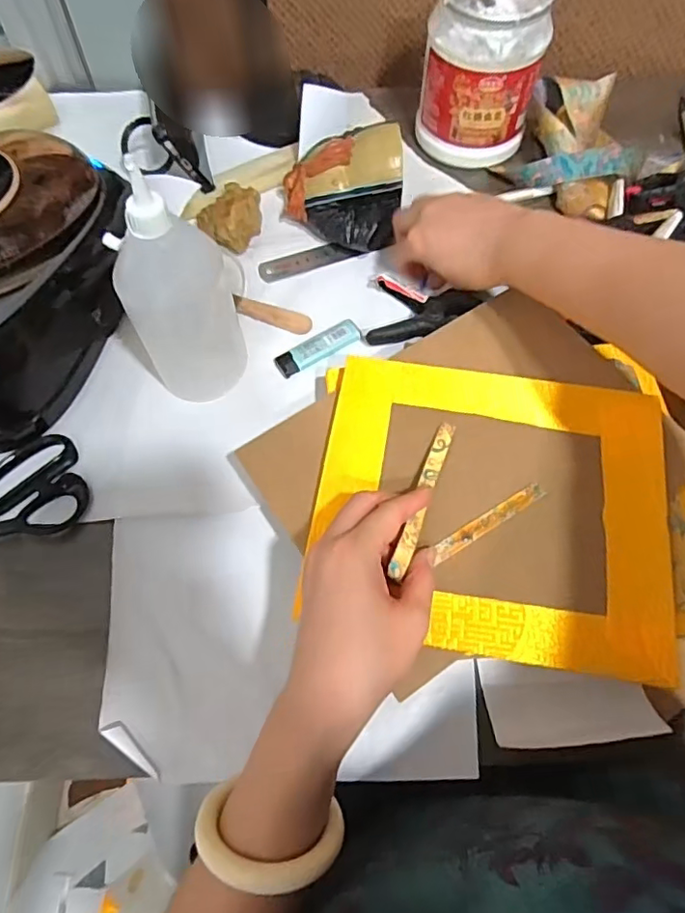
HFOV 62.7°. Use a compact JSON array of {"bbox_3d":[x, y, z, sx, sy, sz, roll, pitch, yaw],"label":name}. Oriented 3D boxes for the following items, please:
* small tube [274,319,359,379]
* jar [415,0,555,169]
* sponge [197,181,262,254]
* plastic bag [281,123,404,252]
[{"bbox_3d":[-0.021,-0.096,0.491,0.078,0.006,0.024,-29,68,-12],"label":"small tube"},{"bbox_3d":[0.139,-0.385,0.561,0.107,0.139,0.109,13,66,7],"label":"jar"},{"bbox_3d":[-0.102,-0.228,0.541,0.059,0.040,0.054,-36,69,-15],"label":"sponge"},{"bbox_3d":[-0.001,-0.240,0.521,0.107,0.079,0.086,-2,65,0],"label":"plastic bag"}]

